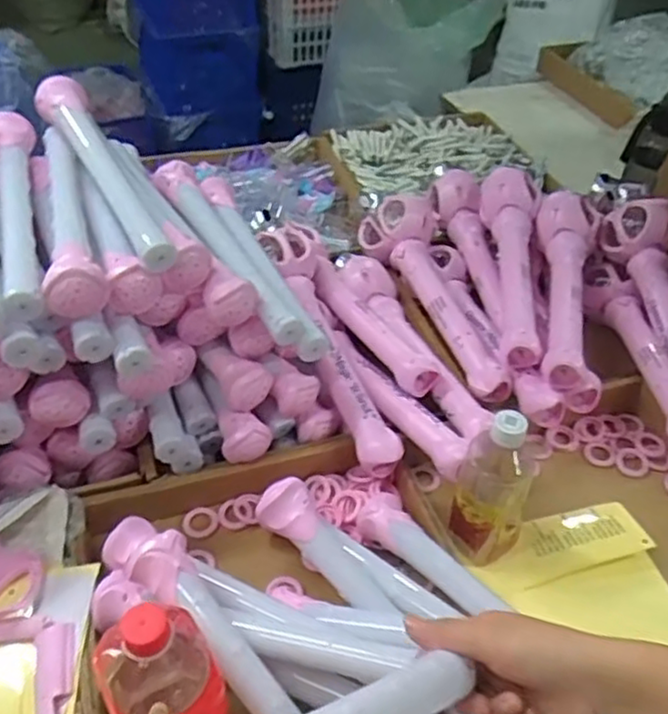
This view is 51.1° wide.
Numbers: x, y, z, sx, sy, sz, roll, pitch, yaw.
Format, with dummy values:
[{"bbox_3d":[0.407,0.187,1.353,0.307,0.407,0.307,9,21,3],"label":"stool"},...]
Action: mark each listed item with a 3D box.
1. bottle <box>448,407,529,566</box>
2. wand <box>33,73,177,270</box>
[{"bbox_3d":[0.160,0.126,0.692,0.073,0.179,0.071,17,45,14],"label":"bottle"},{"bbox_3d":[-0.227,-0.195,0.703,0.050,0.063,0.291,-23,50,-26],"label":"wand"}]

